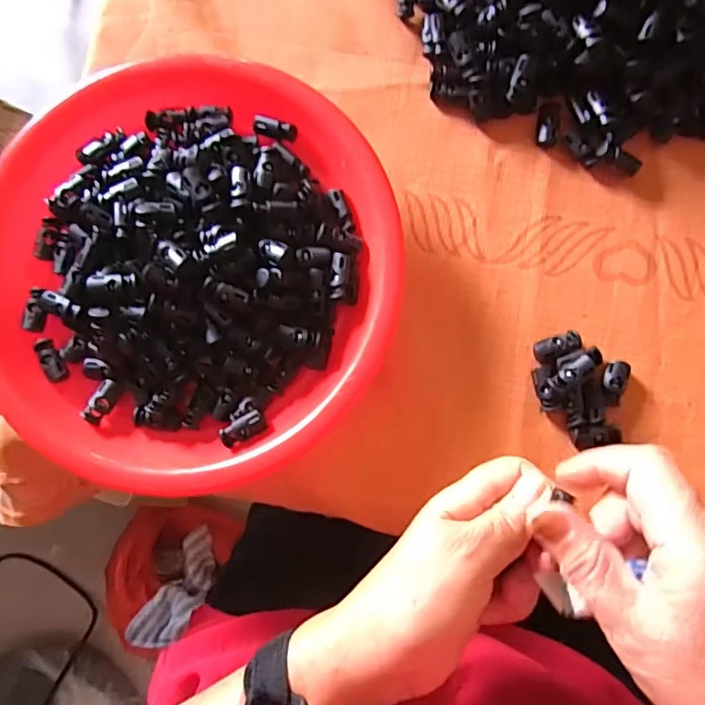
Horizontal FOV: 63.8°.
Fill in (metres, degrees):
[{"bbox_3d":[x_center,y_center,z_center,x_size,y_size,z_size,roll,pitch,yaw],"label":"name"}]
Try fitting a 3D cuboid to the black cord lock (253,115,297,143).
[{"bbox_3d":[-0.048,-0.139,0.349,0.027,0.011,0.010,20,85,8],"label":"black cord lock"}]

